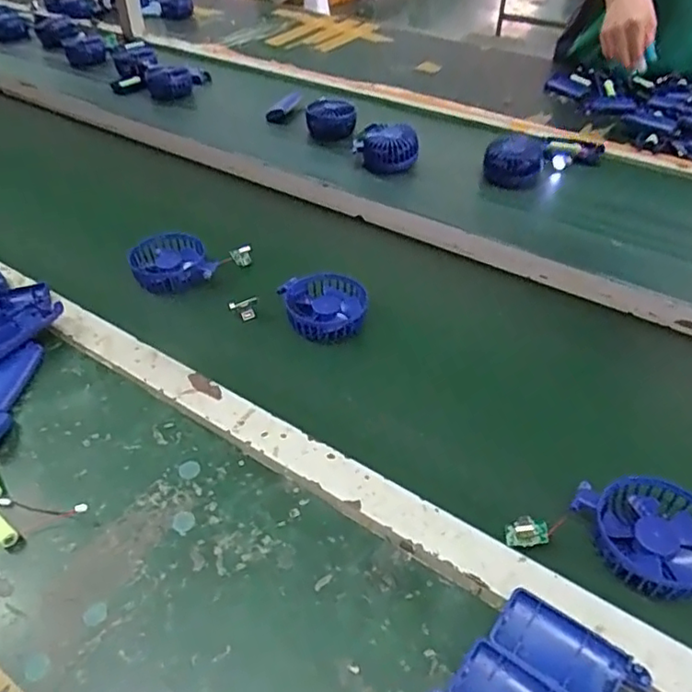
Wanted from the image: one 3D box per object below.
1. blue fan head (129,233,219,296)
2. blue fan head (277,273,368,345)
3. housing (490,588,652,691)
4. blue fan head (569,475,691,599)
[{"bbox_3d":[-0.214,-0.103,0.737,0.104,0.041,0.085,-8,44,-6],"label":"blue fan head"},{"bbox_3d":[-0.024,-0.039,0.669,0.095,0.037,0.085,-7,44,-4],"label":"blue fan head"},{"bbox_3d":[0.146,0.204,0.394,0.093,0.013,0.044,28,51,28],"label":"housing"},{"bbox_3d":[0.234,0.142,0.450,0.096,0.028,0.089,-7,44,-4],"label":"blue fan head"}]

